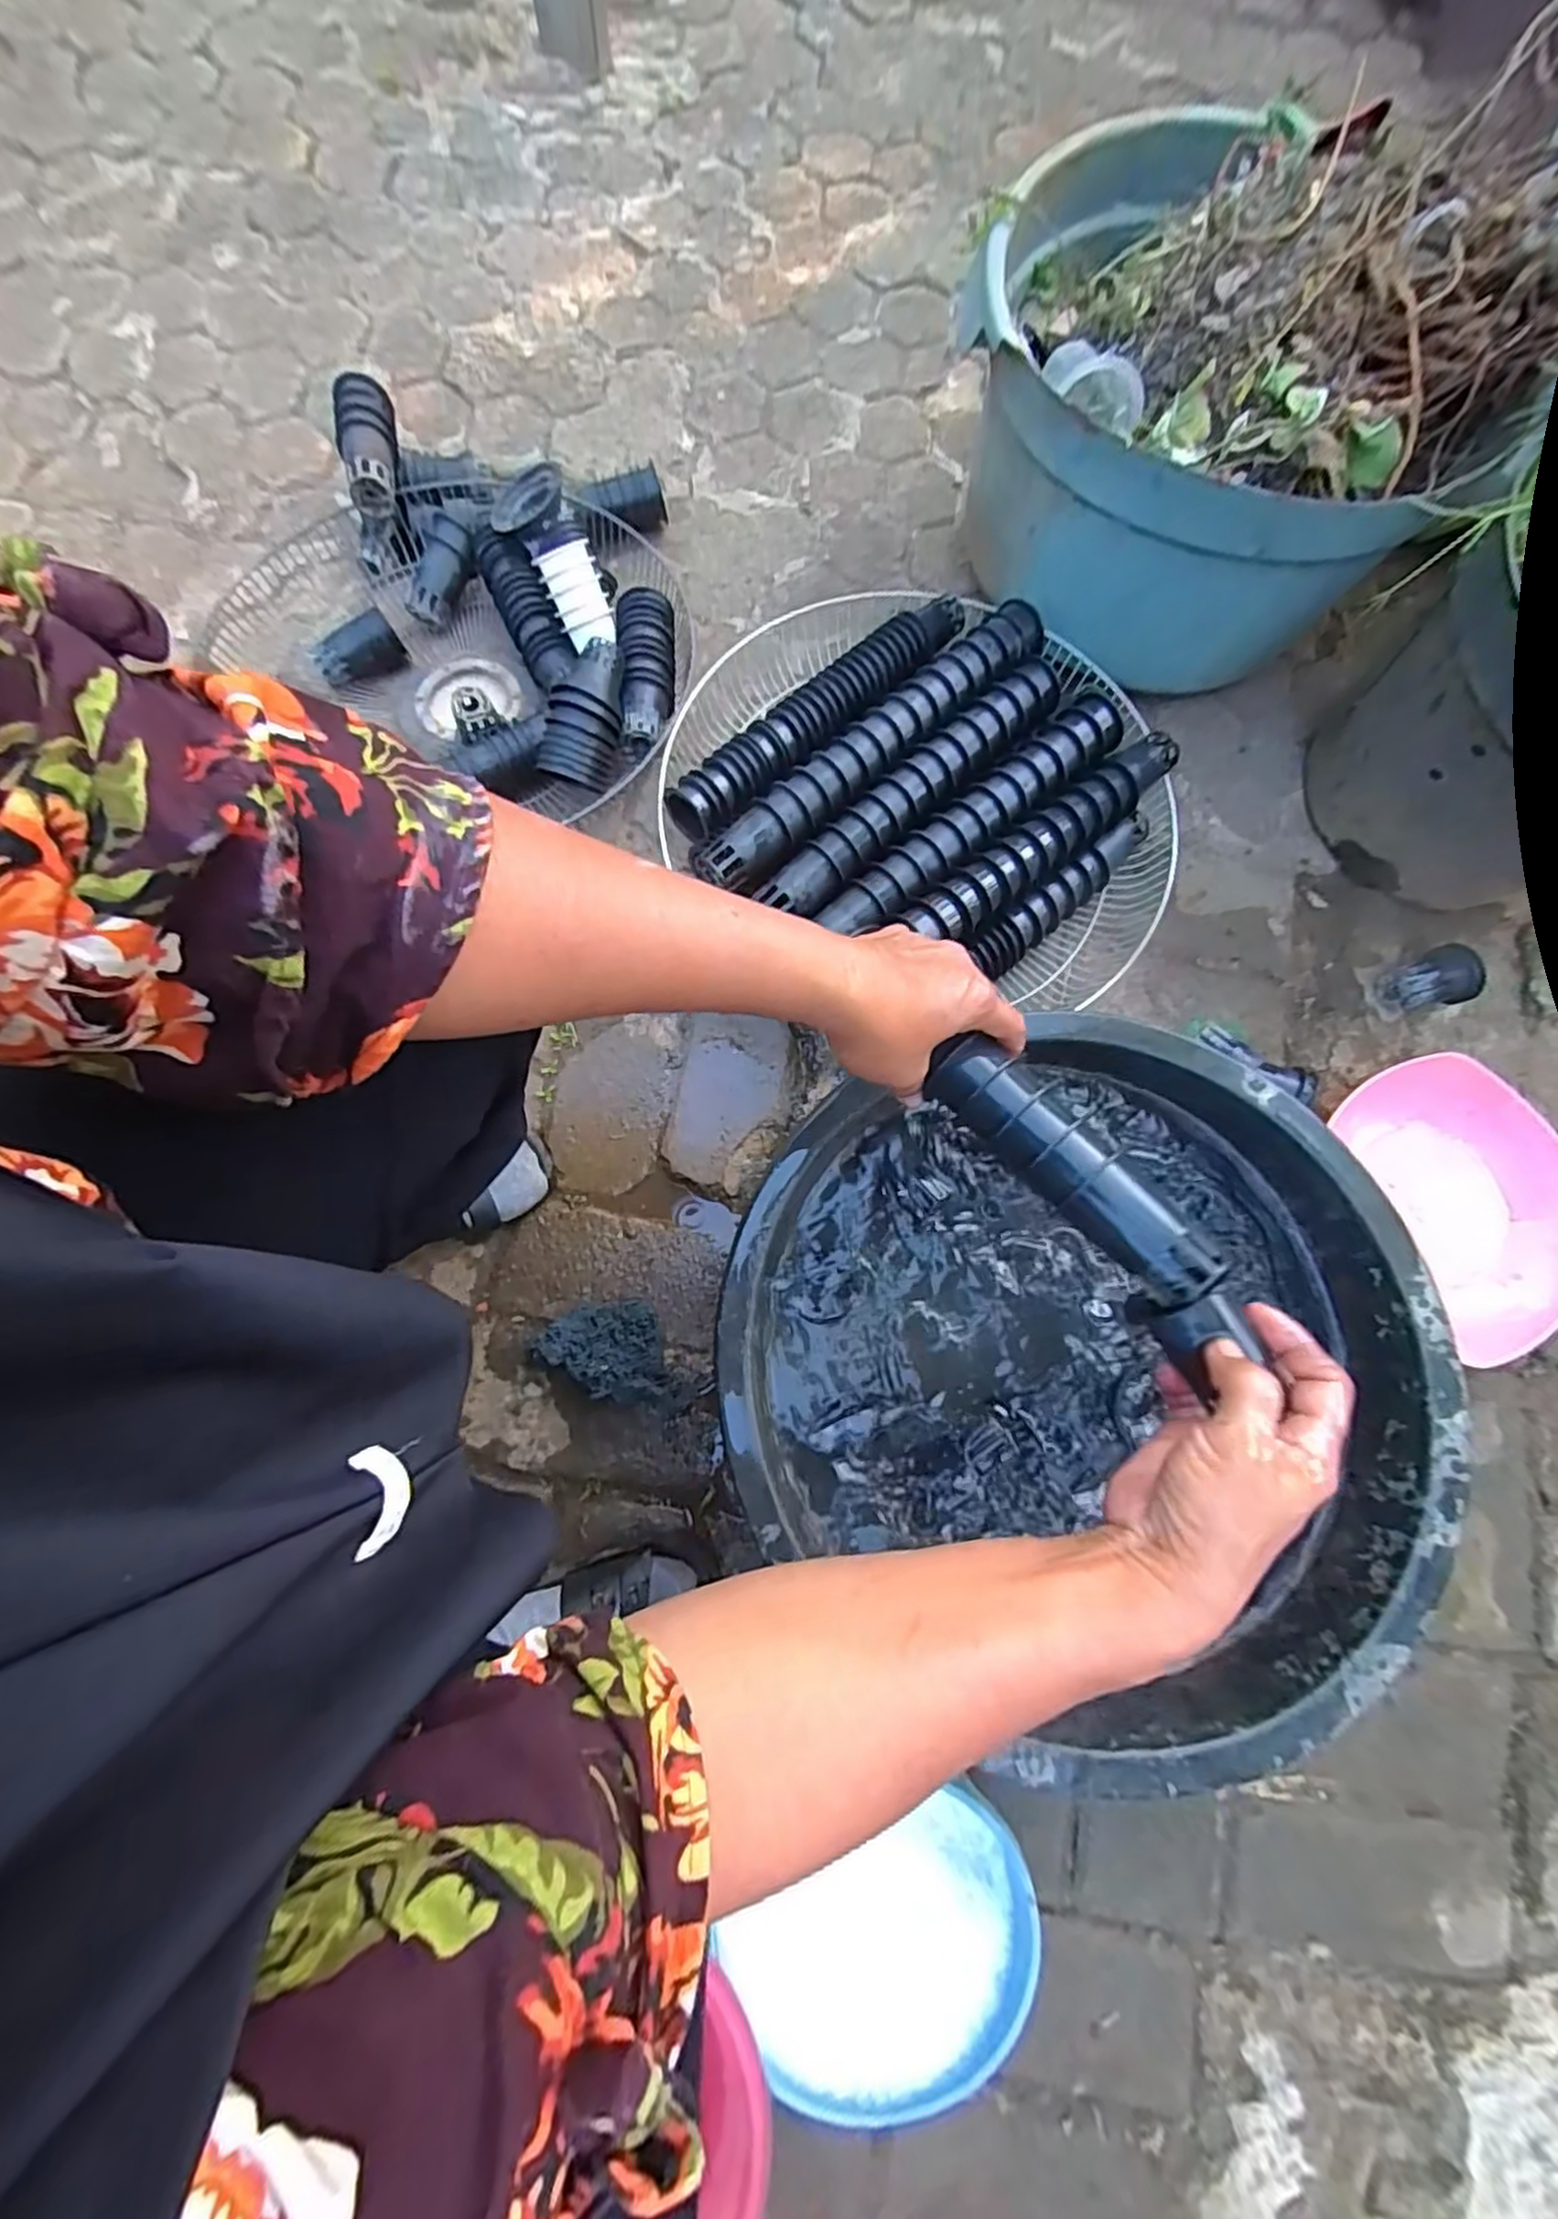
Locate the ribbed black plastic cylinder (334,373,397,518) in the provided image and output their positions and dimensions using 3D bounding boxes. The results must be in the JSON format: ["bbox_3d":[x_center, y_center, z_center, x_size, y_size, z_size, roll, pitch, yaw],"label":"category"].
[{"bbox_3d":[-0.396,-0.640,0.687,0.051,0.045,0.121,-11,77,-4],"label":"ribbed black plastic cylinder"}]

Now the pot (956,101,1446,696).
[{"bbox_3d":[0.338,-0.592,0.614,0.349,0.207,0.338,0,77,-1],"label":"pot"}]

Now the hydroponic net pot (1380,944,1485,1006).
[{"bbox_3d":[0.585,-0.114,0.644,0.067,0.047,0.053,-21,80,-6],"label":"hydroponic net pot"}]

